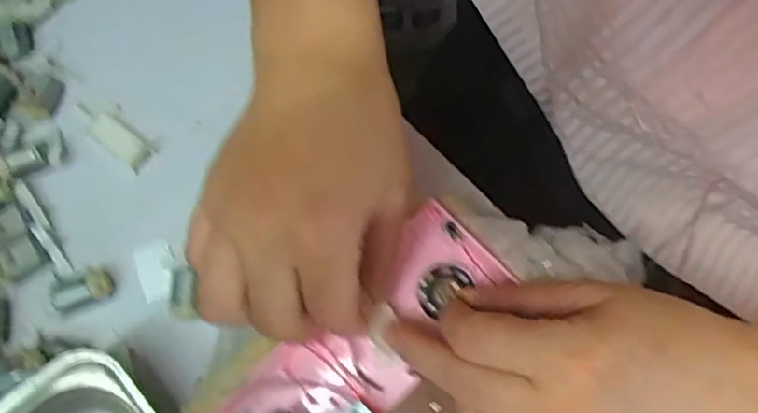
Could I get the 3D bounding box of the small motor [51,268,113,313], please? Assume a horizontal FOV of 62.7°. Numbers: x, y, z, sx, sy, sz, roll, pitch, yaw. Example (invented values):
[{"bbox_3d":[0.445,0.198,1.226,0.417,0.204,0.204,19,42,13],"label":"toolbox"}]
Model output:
[{"bbox_3d":[-0.161,0.046,0.337,0.030,0.015,0.016,-21,77,-5],"label":"small motor"}]

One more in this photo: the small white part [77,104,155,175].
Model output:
[{"bbox_3d":[-0.156,-0.045,0.365,0.054,0.005,0.022,39,79,8],"label":"small white part"}]

